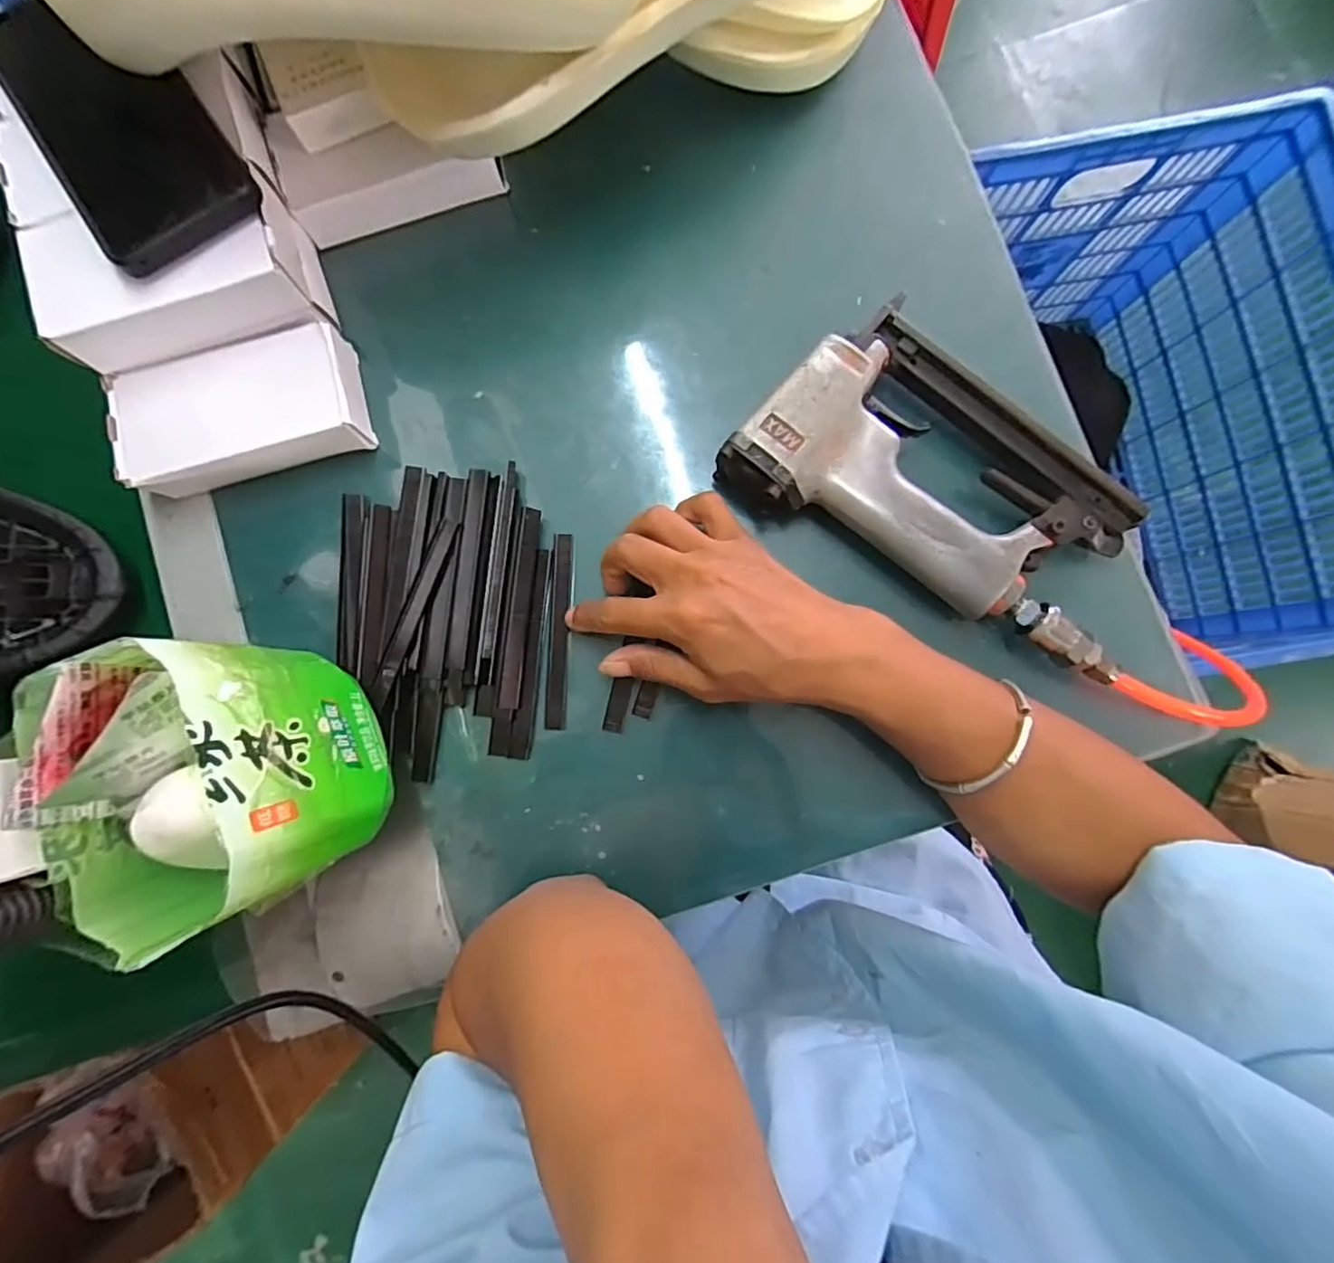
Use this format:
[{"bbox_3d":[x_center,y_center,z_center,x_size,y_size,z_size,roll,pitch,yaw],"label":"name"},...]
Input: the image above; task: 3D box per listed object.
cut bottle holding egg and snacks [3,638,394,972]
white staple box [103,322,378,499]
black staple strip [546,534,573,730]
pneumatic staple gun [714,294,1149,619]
[{"bbox_3d":[-0.180,0.059,0.235,0.082,0.086,0.110,-21,88,2],"label":"cut bottle holding egg and snacks"},{"bbox_3d":[-0.238,-0.123,0.323,0.127,0.025,0.067,-16,84,-1],"label":"white staple box"},{"bbox_3d":[-0.060,0.000,0.327,0.011,0.004,0.108,2,87,2],"label":"black staple strip"},{"bbox_3d":[0.142,-0.080,0.313,0.197,0.046,0.122,34,86,4],"label":"pneumatic staple gun"}]

